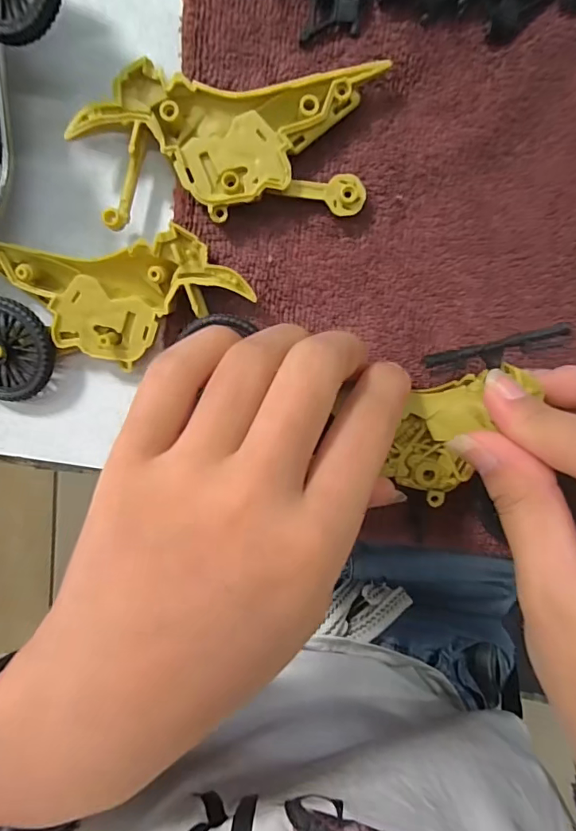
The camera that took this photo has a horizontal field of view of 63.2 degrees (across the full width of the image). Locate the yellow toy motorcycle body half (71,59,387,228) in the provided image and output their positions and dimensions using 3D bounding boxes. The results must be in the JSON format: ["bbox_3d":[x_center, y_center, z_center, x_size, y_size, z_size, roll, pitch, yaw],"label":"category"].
[{"bbox_3d":[-0.020,-0.094,0.164,0.096,0.013,0.046,-2,99,0],"label":"yellow toy motorcycle body half"}]

